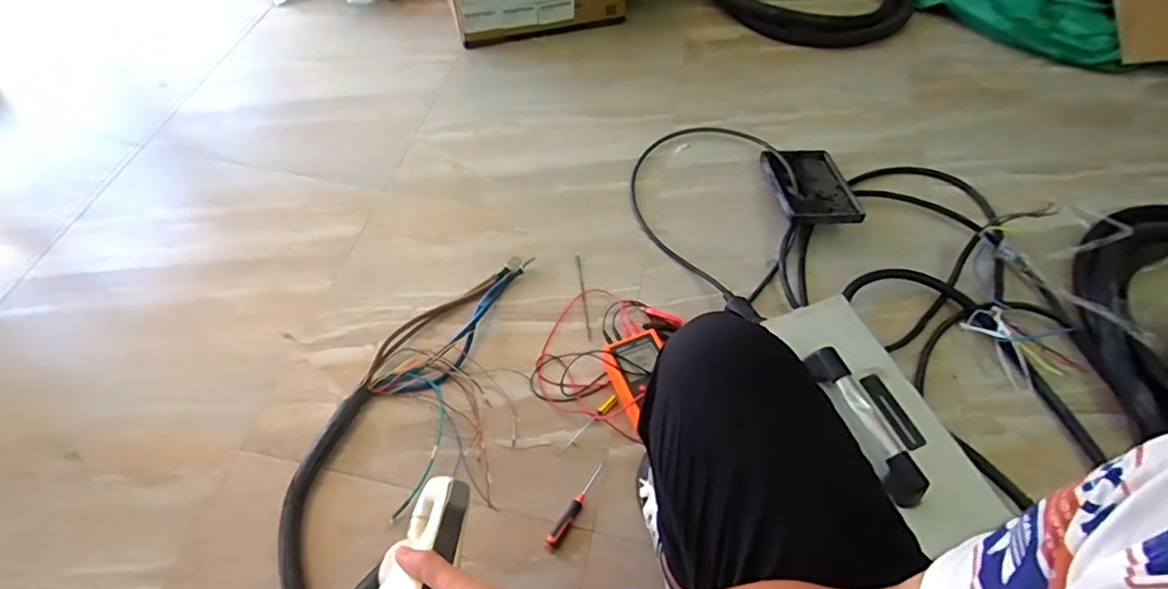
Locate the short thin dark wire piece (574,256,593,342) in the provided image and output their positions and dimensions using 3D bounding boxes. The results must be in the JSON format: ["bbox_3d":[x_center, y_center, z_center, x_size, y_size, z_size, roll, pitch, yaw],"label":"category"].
[{"bbox_3d":[0.000,0.003,1.158,0.012,0.009,0.204,-7,57,-5],"label":"short thin dark wire piece"}]

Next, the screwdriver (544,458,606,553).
[{"bbox_3d":[-0.010,0.333,0.922,0.021,0.029,0.167,29,61,17],"label":"screwdriver"}]

